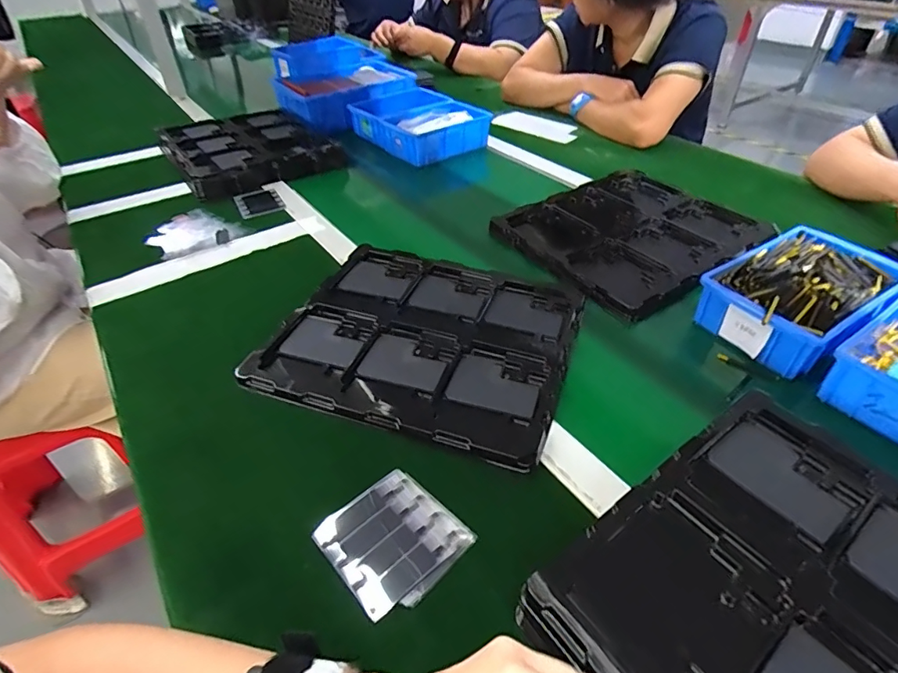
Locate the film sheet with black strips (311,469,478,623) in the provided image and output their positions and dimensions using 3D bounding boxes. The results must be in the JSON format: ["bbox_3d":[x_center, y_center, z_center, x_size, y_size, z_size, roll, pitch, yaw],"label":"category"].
[{"bbox_3d":[-0.044,0.157,0.383,0.093,0.005,0.094,-32,49,-29],"label":"film sheet with black strips"}]

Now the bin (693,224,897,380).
[{"bbox_3d":[0.403,-0.047,0.558,0.213,0.069,0.139,-24,47,-23],"label":"bin"}]

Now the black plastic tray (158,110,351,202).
[{"bbox_3d":[-0.380,-0.364,0.929,0.271,0.046,0.277,-27,47,-25],"label":"black plastic tray"}]

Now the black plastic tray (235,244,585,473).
[{"bbox_3d":[-0.025,-0.001,0.560,0.314,0.021,0.273,16,43,15],"label":"black plastic tray"}]

